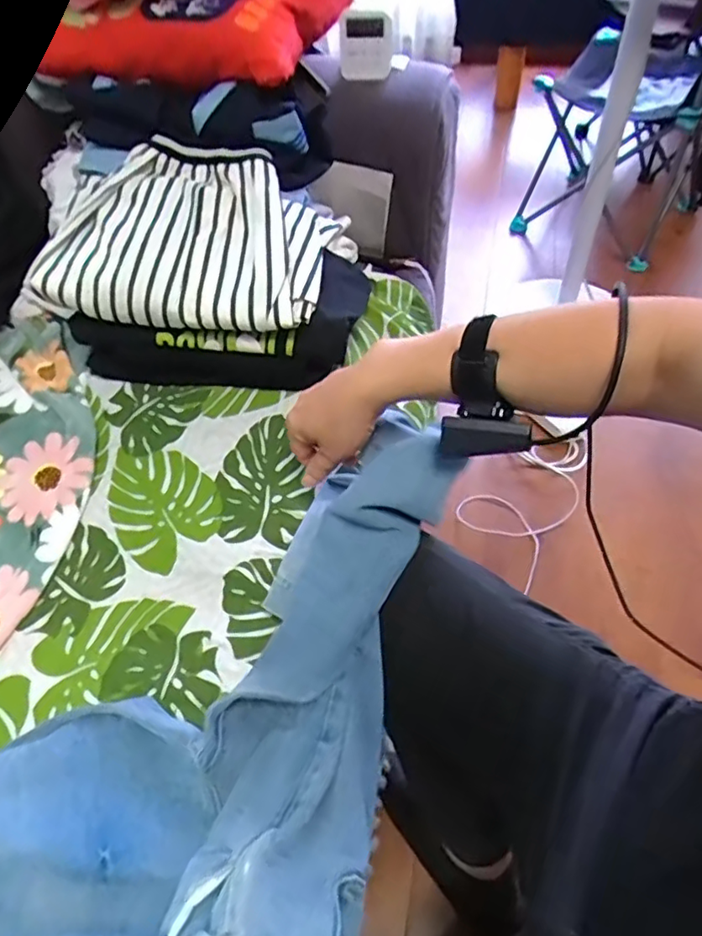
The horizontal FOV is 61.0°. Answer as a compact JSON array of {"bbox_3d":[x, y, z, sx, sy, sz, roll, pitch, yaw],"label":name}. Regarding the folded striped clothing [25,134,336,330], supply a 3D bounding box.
[{"bbox_3d":[-0.179,-0.258,0.655,0.296,0.097,0.188,4,53,7],"label":"folded striped clothing"}]

